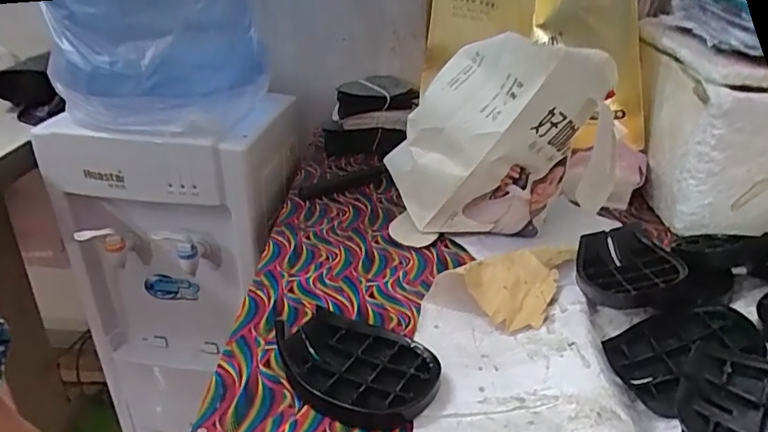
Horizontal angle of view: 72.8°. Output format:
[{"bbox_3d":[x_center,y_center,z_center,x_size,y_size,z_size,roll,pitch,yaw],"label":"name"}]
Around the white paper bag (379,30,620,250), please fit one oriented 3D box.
[{"bbox_3d":[0.144,-0.098,0.625,0.271,0.205,0.134,-5,30,-10],"label":"white paper bag"}]

